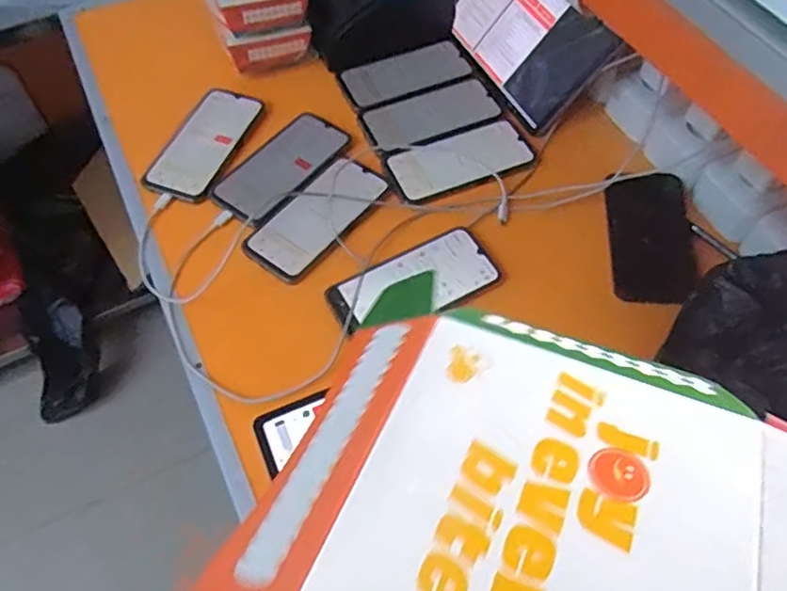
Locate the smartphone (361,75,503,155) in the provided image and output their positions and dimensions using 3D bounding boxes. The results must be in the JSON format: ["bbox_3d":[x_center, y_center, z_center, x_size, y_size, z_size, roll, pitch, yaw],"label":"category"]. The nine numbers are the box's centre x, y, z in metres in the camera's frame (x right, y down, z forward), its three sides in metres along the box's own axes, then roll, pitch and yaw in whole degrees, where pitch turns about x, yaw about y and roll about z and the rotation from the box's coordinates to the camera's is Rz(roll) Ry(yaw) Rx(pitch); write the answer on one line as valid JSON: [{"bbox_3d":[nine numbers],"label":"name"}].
[{"bbox_3d":[0.045,-0.220,0.780,0.162,0.008,0.075,-21,60,-14],"label":"smartphone"}]

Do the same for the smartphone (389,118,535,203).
[{"bbox_3d":[0.077,-0.156,0.743,0.166,0.009,0.077,-21,60,-13],"label":"smartphone"}]

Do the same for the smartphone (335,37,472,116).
[{"bbox_3d":[0.017,-0.281,0.819,0.161,0.010,0.086,-21,60,-13],"label":"smartphone"}]

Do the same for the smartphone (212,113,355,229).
[{"bbox_3d":[-0.126,-0.147,0.739,0.085,0.014,0.162,35,63,20],"label":"smartphone"}]

